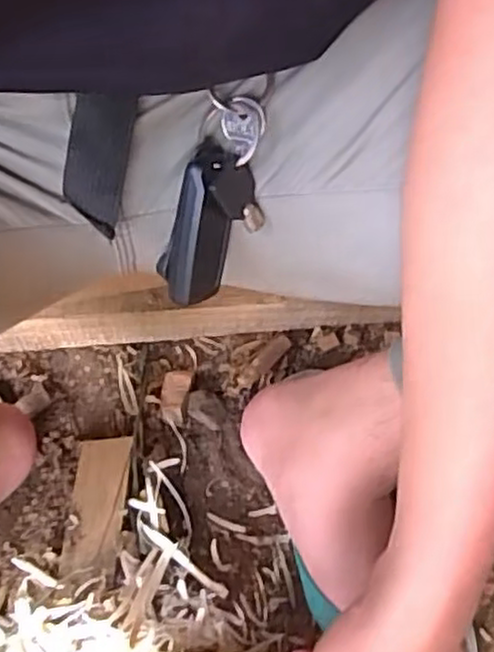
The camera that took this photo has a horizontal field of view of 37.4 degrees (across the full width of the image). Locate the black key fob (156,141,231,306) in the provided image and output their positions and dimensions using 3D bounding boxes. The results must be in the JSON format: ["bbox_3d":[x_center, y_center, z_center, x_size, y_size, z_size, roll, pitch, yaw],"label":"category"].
[{"bbox_3d":[-0.023,-0.045,0.334,0.028,0.070,0.029,6,24,0],"label":"black key fob"}]

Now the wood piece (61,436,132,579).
[{"bbox_3d":[-0.103,0.120,0.498,0.040,0.005,0.100,-8,50,9],"label":"wood piece"}]

